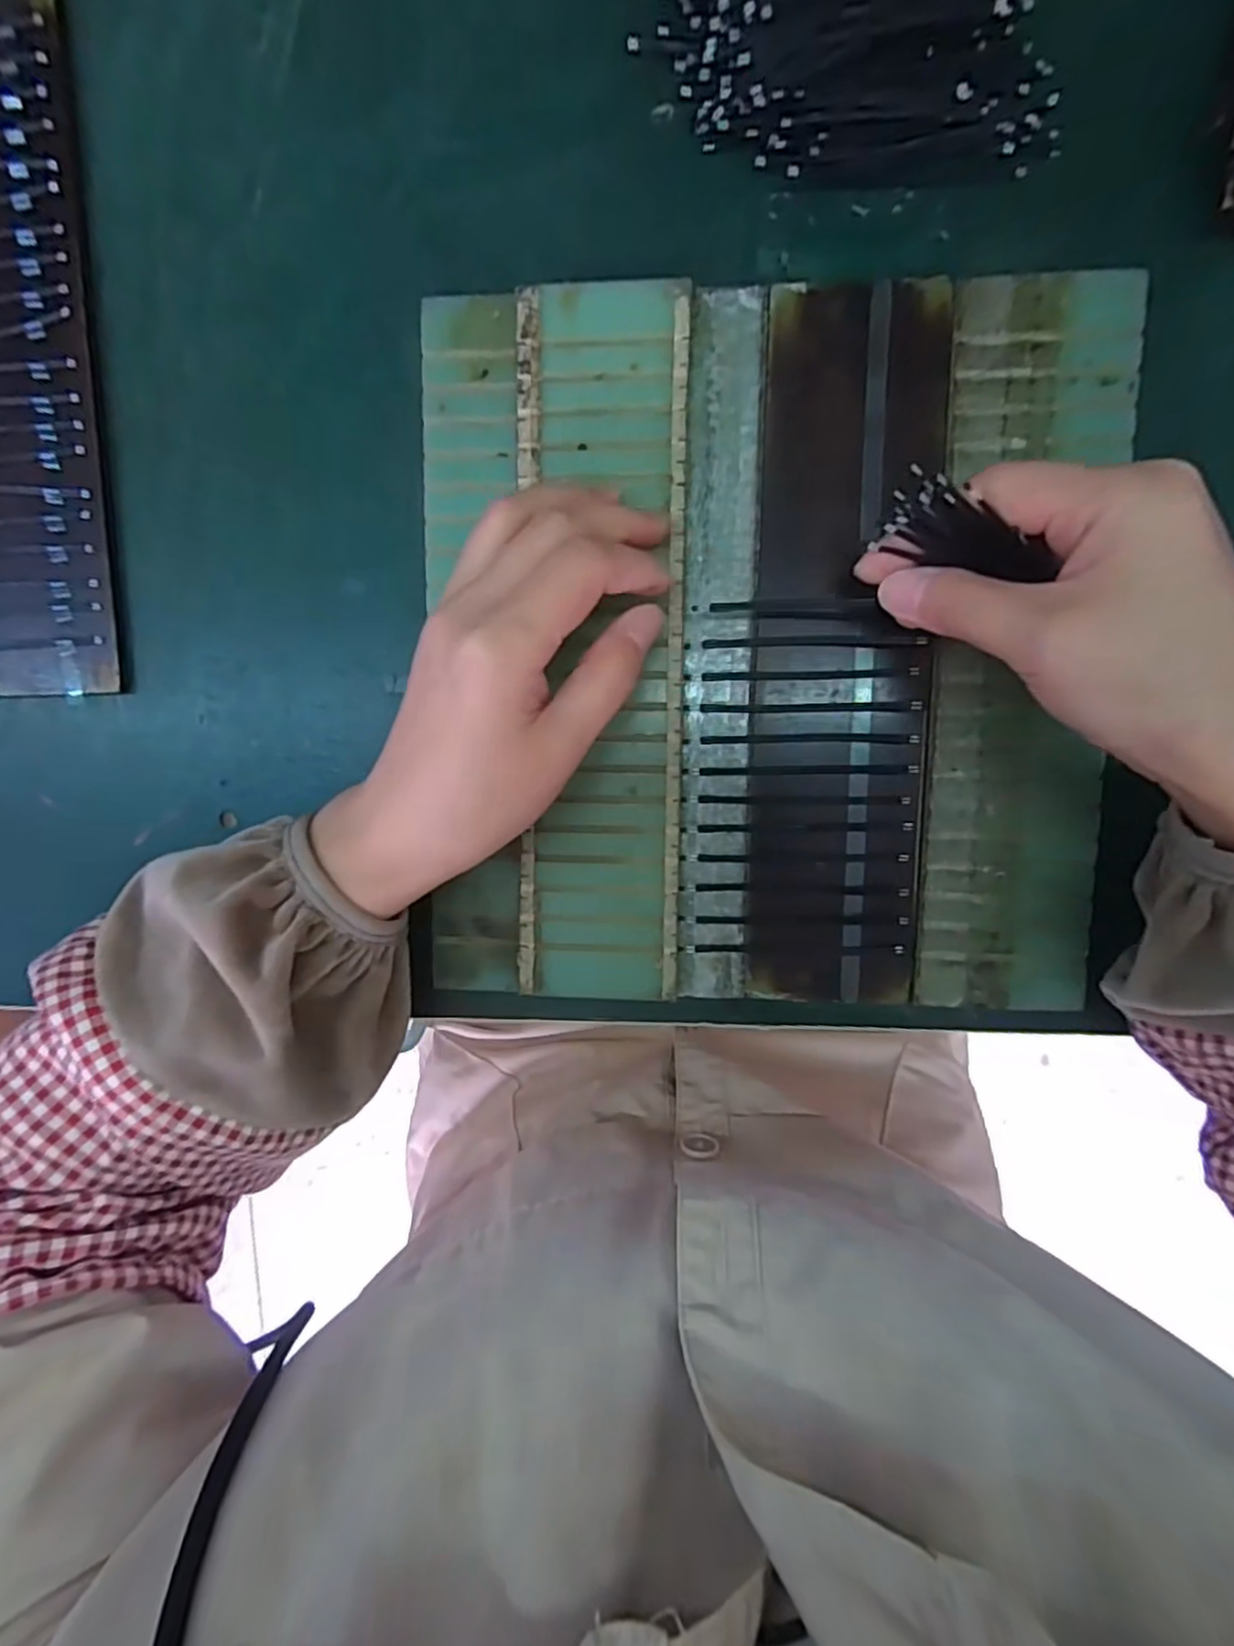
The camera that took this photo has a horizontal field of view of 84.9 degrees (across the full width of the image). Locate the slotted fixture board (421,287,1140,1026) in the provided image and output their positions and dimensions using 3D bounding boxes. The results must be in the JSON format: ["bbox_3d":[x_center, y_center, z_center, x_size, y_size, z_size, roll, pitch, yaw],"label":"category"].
[{"bbox_3d":[0.055,-0.060,0.260,0.255,0.011,0.265,2,97,5],"label":"slotted fixture board"}]

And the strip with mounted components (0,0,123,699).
[{"bbox_3d":[-0.253,-0.182,0.270,0.086,0.006,0.257,1,97,5],"label":"strip with mounted components"}]

